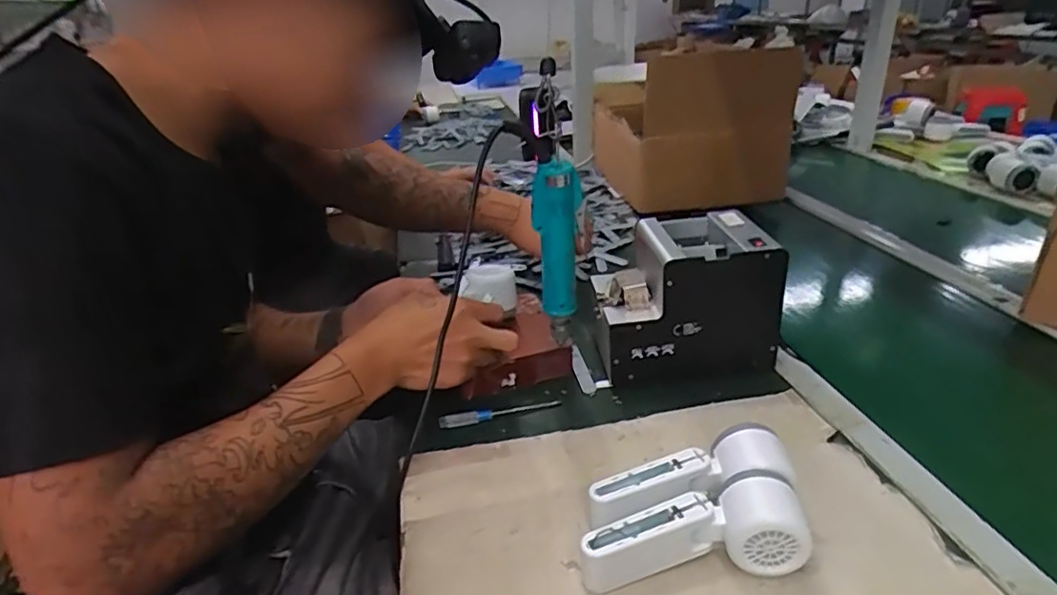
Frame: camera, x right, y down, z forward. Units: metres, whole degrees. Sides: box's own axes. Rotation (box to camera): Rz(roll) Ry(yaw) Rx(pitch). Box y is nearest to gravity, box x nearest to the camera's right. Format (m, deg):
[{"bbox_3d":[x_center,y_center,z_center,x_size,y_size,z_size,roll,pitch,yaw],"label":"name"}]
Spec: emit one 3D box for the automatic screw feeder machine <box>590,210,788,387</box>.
[{"bbox_3d":[0.169,-0.003,0.687,0.177,0.145,0.128,-5,26,-1],"label":"automatic screw feeder machine"}]

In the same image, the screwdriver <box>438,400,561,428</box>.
[{"bbox_3d":[-0.030,0.115,0.632,0.124,0.011,0.011,-10,27,-12],"label":"screwdriver"}]

